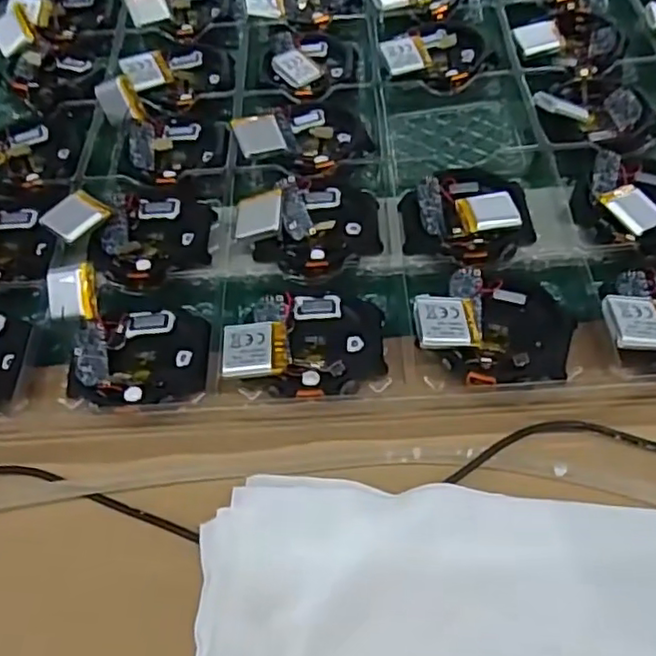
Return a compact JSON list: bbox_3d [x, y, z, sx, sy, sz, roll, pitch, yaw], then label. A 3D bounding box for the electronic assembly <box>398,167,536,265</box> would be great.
[{"bbox_3d":[0.060,-0.049,0.269,0.054,0.016,0.054,-5,60,3],"label":"electronic assembly"}]

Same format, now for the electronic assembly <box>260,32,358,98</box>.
[{"bbox_3d":[-0.010,-0.143,0.337,0.049,0.013,0.051,-4,60,3],"label":"electronic assembly"}]

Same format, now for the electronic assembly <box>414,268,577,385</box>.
[{"bbox_3d":[0.062,0.000,0.234,0.056,0.016,0.045,8,61,10],"label":"electronic assembly"}]

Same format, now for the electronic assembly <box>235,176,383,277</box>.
[{"bbox_3d":[-0.008,-0.045,0.269,0.059,0.012,0.049,-5,60,3],"label":"electronic assembly"}]

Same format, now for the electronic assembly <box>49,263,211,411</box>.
[{"bbox_3d":[-0.076,0.006,0.236,0.063,0.025,0.046,11,61,12],"label":"electronic assembly"}]

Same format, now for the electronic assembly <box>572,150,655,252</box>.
[{"bbox_3d":[0.131,-0.051,0.263,0.050,0.012,0.048,-2,60,4],"label":"electronic assembly"}]

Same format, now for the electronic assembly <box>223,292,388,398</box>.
[{"bbox_3d":[-0.008,0.006,0.237,0.058,0.016,0.044,-2,60,4],"label":"electronic assembly"}]

